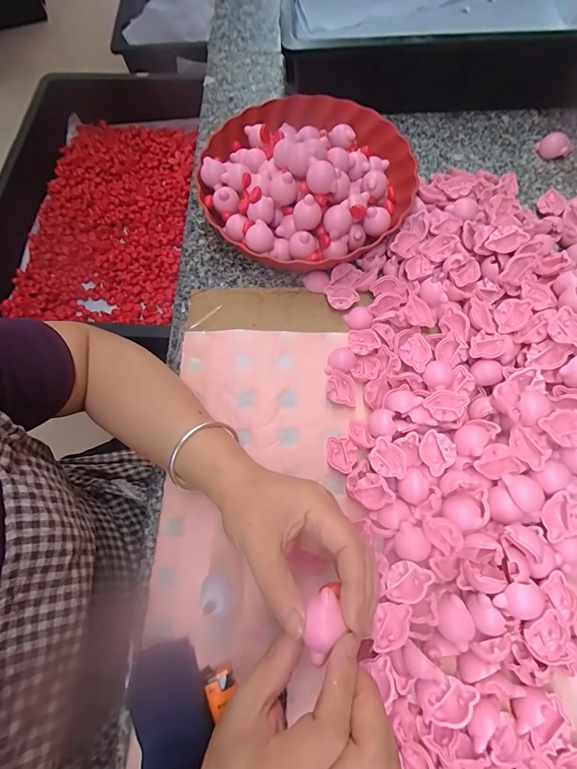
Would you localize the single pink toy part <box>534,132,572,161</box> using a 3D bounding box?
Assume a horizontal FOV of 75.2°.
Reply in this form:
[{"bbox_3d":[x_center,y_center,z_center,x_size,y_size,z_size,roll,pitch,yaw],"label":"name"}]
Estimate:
[{"bbox_3d":[0.340,-0.304,0.475,0.042,0.020,0.028,29,74,12],"label":"single pink toy part"}]

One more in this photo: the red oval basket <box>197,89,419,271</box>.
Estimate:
[{"bbox_3d":[0.022,-0.241,0.427,0.238,0.081,0.246,10,71,6],"label":"red oval basket"}]

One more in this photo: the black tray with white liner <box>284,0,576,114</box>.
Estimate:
[{"bbox_3d":[0.212,-0.519,0.521,0.432,0.098,0.331,-4,70,1],"label":"black tray with white liner"}]

